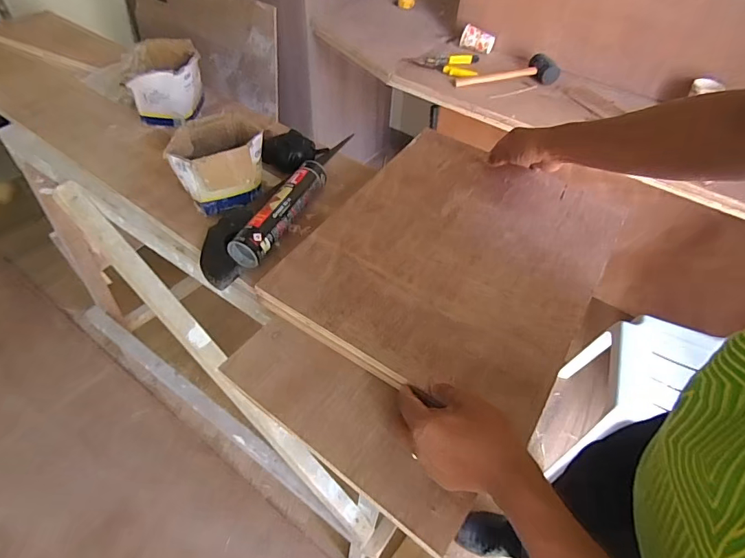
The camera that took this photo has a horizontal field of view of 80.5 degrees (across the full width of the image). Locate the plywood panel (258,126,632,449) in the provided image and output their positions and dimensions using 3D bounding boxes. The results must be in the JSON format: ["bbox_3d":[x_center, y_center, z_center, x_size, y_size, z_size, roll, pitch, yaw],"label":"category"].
[{"bbox_3d":[0.116,-0.064,0.637,0.395,0.027,0.474,28,56,18],"label":"plywood panel"}]

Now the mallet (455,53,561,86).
[{"bbox_3d":[0.391,-0.591,1.263,0.288,0.065,0.097,-13,51,-14],"label":"mallet"}]

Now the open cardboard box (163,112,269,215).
[{"bbox_3d":[-0.245,-0.186,0.699,0.130,0.092,0.127,-18,52,-18],"label":"open cardboard box"}]

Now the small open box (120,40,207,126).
[{"bbox_3d":[-0.396,-0.376,0.846,0.138,0.107,0.133,-9,50,-11],"label":"small open box"}]

